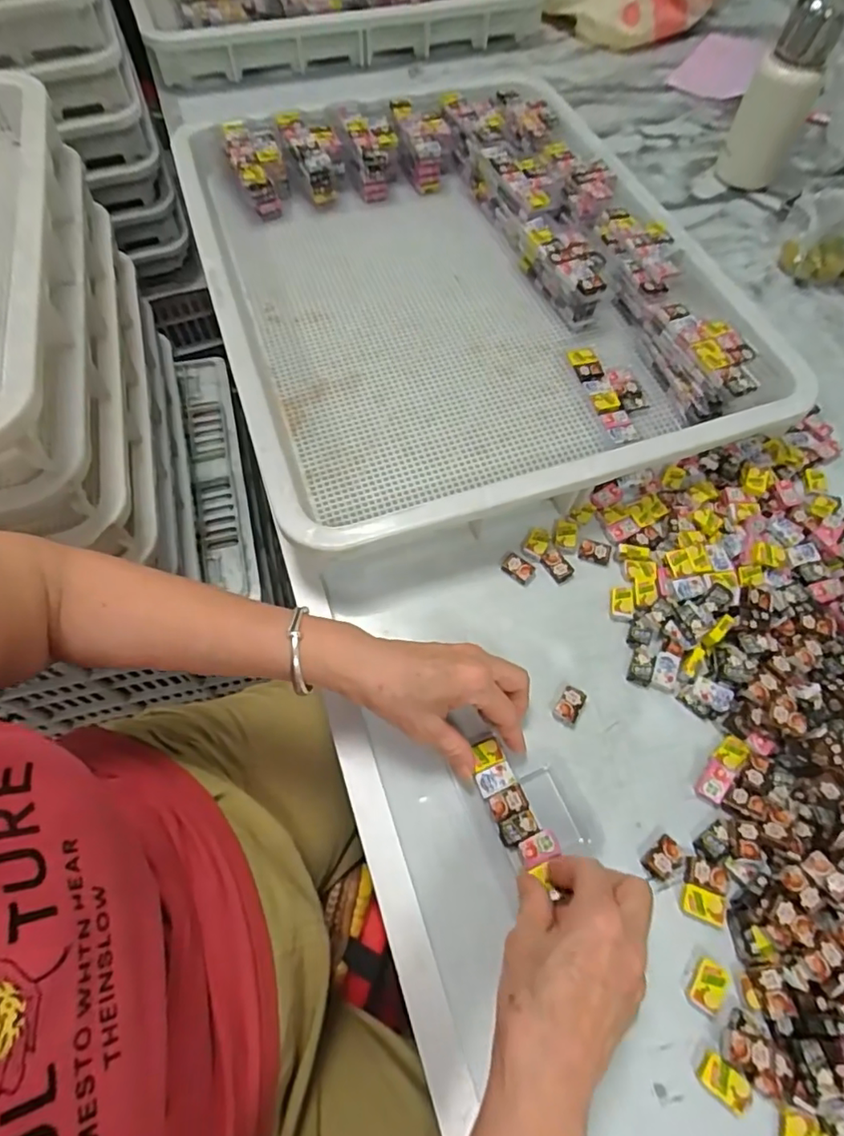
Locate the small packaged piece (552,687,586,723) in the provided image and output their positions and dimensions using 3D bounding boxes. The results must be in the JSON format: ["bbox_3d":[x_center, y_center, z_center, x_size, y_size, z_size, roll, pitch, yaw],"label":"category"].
[{"bbox_3d":[0.111,0.103,0.427,0.017,0.009,0.024,27,65,13],"label":"small packaged piece"}]

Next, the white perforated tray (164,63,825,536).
[{"bbox_3d":[0.033,-0.306,0.601,0.494,0.074,0.588,-18,64,-10],"label":"white perforated tray"}]

